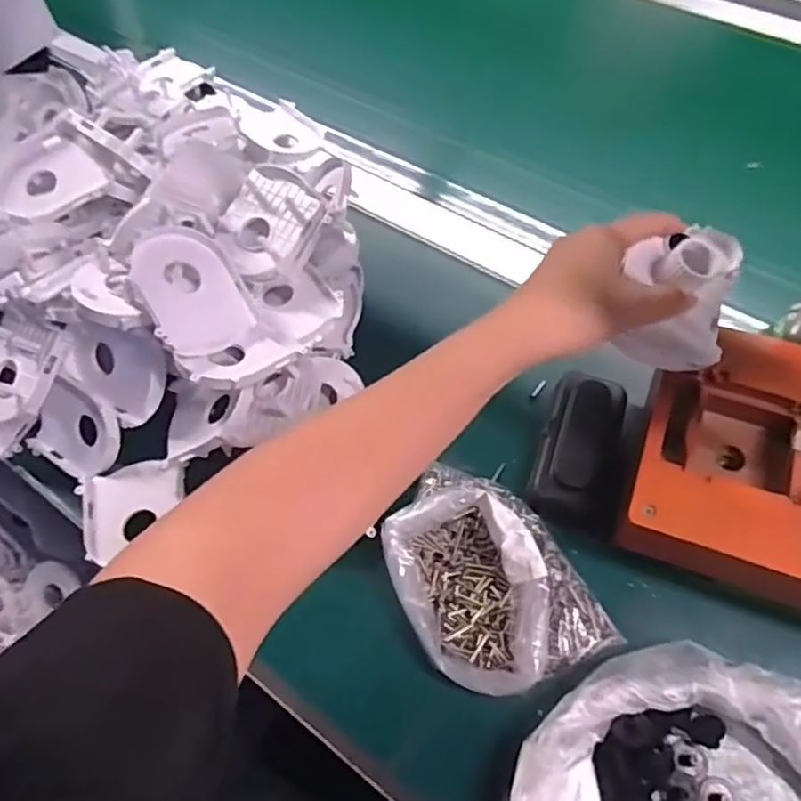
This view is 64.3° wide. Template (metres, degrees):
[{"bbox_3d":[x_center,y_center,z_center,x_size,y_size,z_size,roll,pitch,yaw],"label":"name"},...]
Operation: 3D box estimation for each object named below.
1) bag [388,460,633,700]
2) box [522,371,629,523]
[{"bbox_3d":[0.050,0.105,0.396,0.105,0.035,0.150,-27,62,-11],"label":"bag"},{"bbox_3d":[0.124,0.030,0.439,0.051,0.021,0.105,18,63,14],"label":"box"}]

